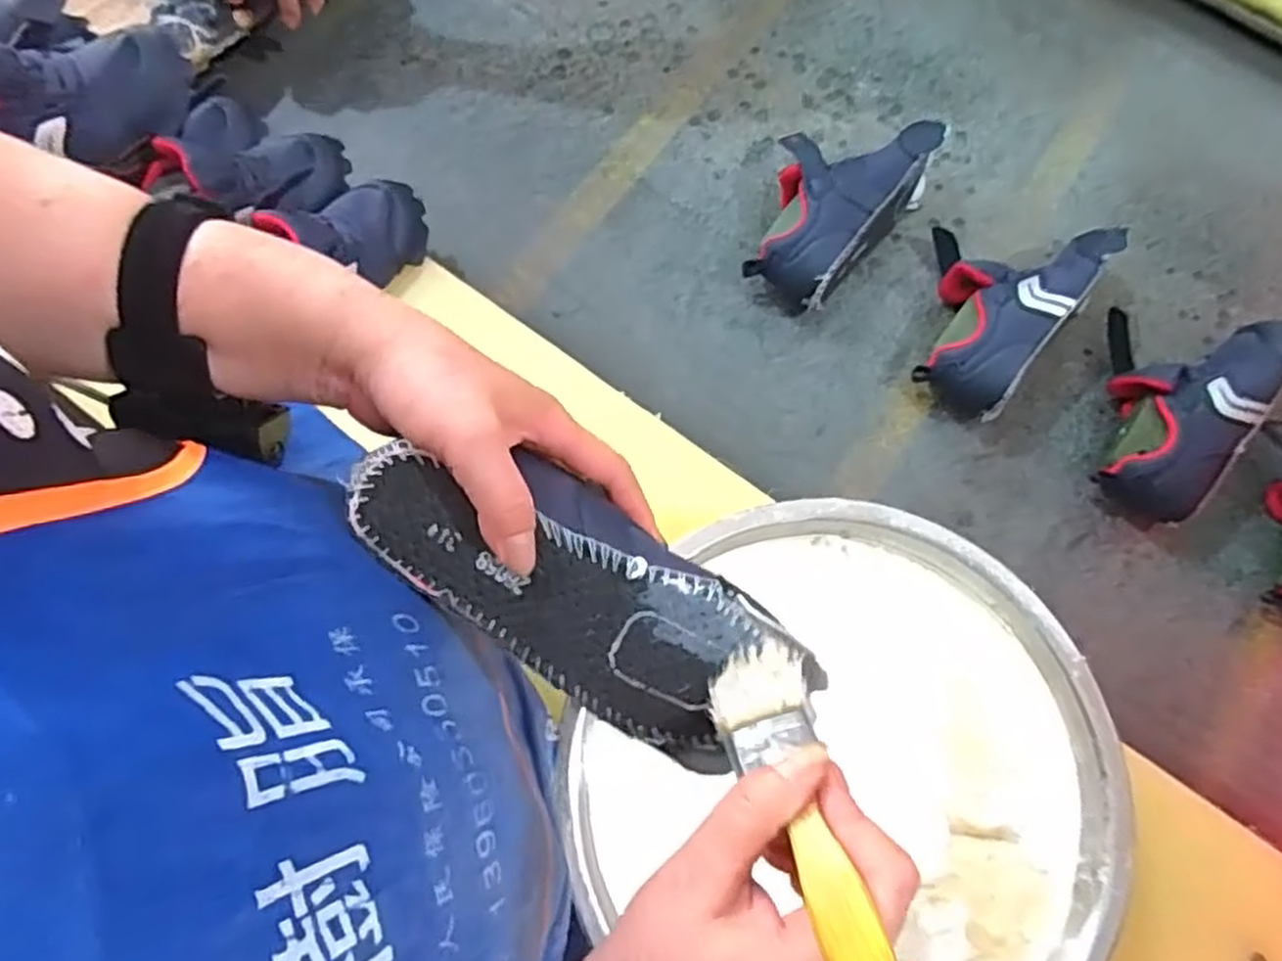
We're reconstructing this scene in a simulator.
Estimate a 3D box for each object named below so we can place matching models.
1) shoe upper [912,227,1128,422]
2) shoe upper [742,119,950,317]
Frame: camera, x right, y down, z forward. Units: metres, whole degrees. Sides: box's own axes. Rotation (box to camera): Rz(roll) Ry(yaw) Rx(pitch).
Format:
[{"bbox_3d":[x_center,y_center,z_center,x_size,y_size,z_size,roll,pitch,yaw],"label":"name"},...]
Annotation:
[{"bbox_3d":[0.310,-0.164,0.689,0.138,0.074,0.203,36,75,8],"label":"shoe upper"},{"bbox_3d":[0.168,-0.261,0.710,0.127,0.077,0.206,39,76,9],"label":"shoe upper"}]

